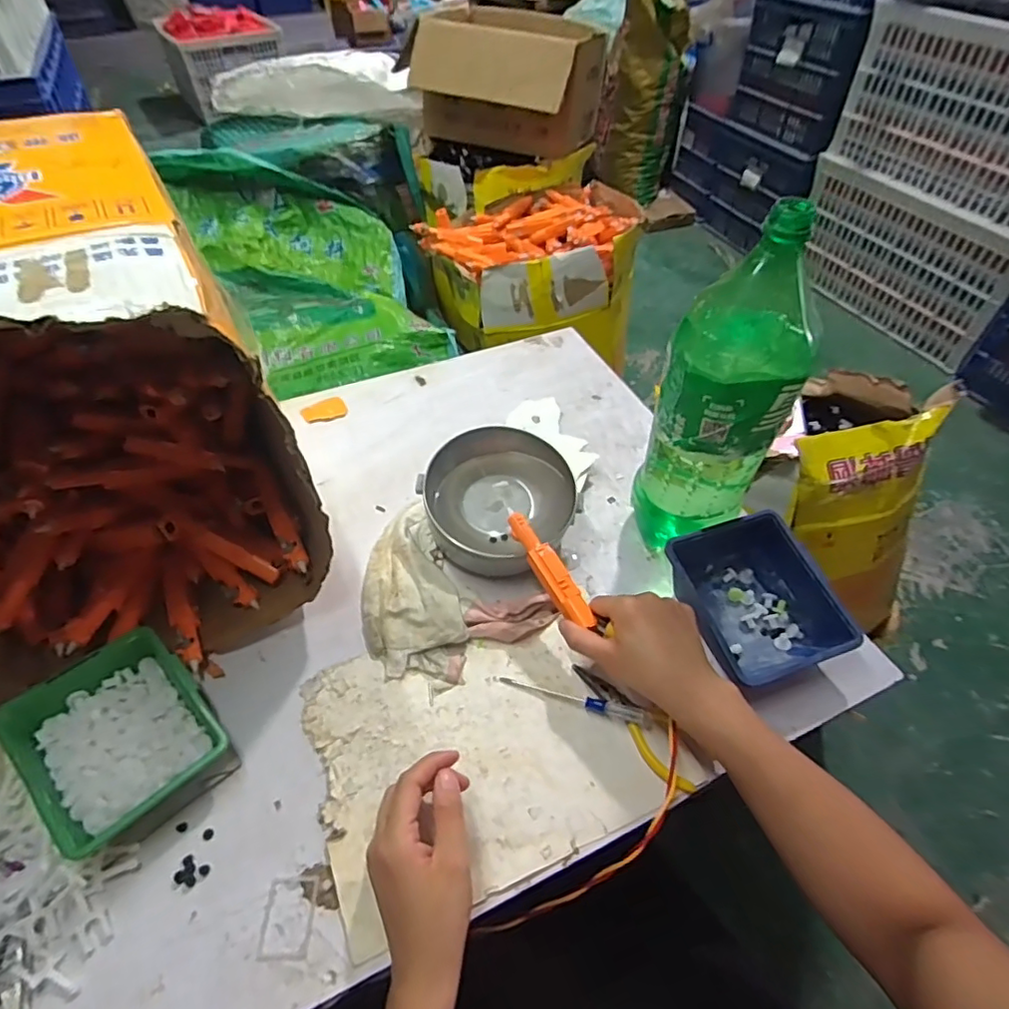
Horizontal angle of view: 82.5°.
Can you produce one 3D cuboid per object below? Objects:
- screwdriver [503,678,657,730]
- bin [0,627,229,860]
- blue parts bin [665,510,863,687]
[{"bbox_3d":[0.060,0.162,0.484,0.128,0.011,0.013,15,51,14],"label":"screwdriver"},{"bbox_3d":[-0.284,0.176,0.434,0.113,0.064,0.125,-37,58,-27],"label":"bin"},{"bbox_3d":[0.225,0.088,0.525,0.114,0.067,0.146,-16,51,-12],"label":"blue parts bin"}]

